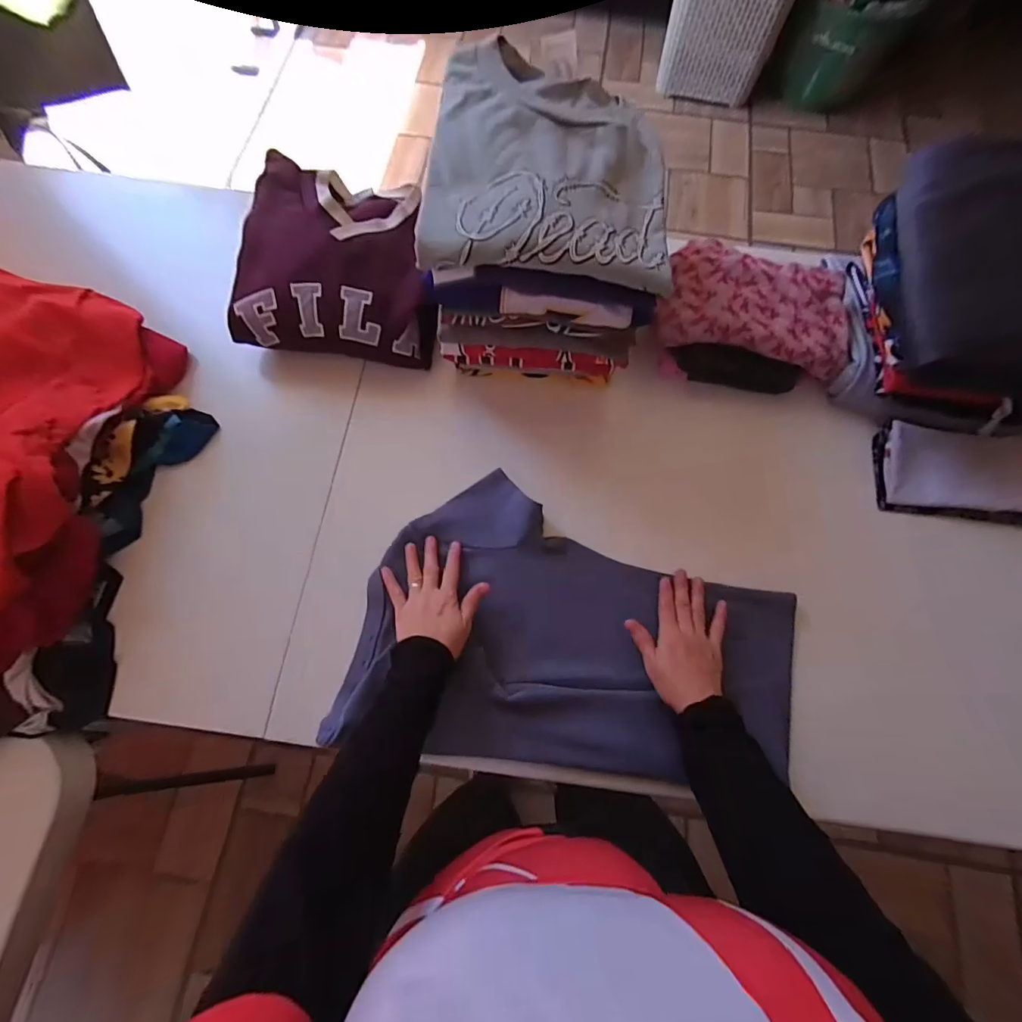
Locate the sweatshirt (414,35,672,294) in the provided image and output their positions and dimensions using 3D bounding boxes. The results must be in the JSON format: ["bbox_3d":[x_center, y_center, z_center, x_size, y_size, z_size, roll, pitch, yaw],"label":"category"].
[{"bbox_3d":[0.037,-0.338,0.457,0.231,0.036,0.254,5,71,1],"label":"sweatshirt"}]

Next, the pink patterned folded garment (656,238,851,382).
[{"bbox_3d":[0.306,-0.254,0.585,0.235,0.047,0.138,13,72,4],"label":"pink patterned folded garment"}]

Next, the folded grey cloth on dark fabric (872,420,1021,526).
[{"bbox_3d":[0.566,-0.042,0.572,0.214,0.045,0.105,10,72,3],"label":"folded grey cloth on dark fabric"}]

